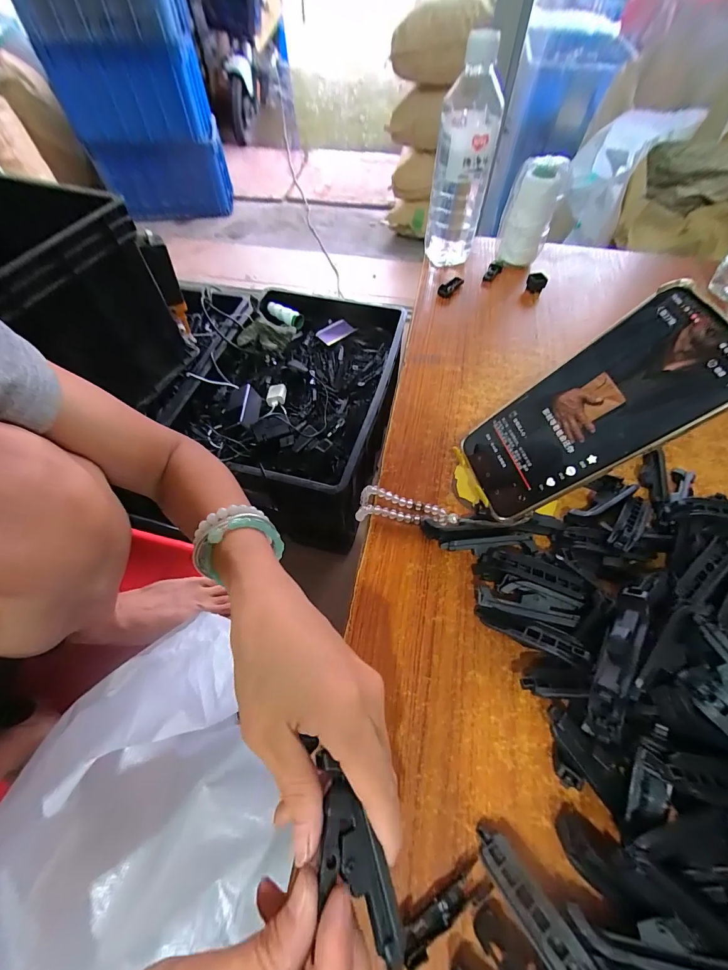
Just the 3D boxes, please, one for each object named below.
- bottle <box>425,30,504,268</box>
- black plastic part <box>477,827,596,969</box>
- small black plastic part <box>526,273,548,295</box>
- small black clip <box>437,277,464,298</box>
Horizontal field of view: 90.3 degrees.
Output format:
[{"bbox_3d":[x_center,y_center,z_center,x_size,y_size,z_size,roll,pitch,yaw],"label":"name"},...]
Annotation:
[{"bbox_3d":[0.124,-0.398,0.458,0.070,0.209,0.078,11,58,8],"label":"bottle"},{"bbox_3d":[0.086,0.216,0.183,0.018,0.005,0.068,-31,49,-18],"label":"black plastic part"},{"bbox_3d":[0.233,-0.274,0.491,0.024,0.019,0.015,34,64,21],"label":"small black plastic part"},{"bbox_3d":[0.118,-0.267,0.493,0.043,0.017,0.014,-40,65,-22],"label":"small black clip"}]

